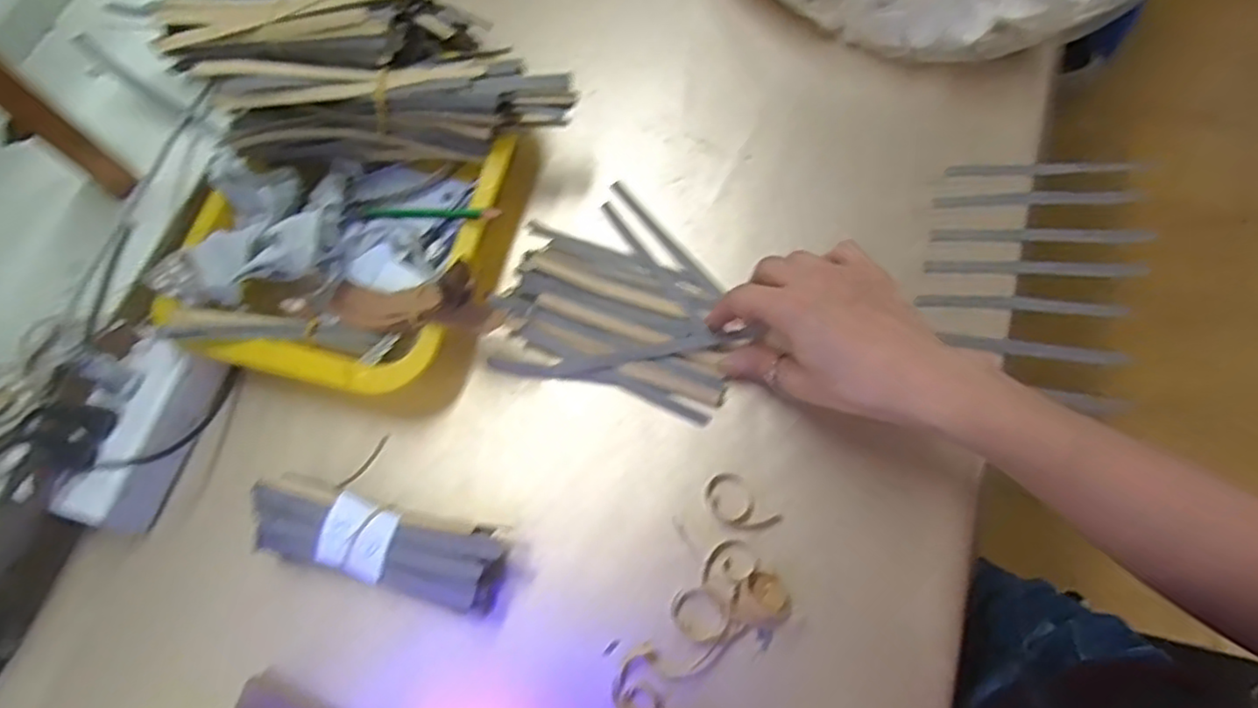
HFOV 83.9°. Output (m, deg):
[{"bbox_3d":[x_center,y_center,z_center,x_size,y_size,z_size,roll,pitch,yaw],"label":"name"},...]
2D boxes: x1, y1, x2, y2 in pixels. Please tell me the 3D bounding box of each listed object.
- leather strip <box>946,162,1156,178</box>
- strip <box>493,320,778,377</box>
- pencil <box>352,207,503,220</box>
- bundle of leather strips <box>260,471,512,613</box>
[{"bbox_3d":[0.286,-0.126,0.476,0.128,0.011,0.012,1,69,6],"label":"leather strip"},{"bbox_3d":[-0.007,0.002,0.455,0.166,0.009,0.019,-8,80,8],"label":"strip"},{"bbox_3d":[-0.139,-0.095,0.469,0.131,0.010,0.010,7,70,30],"label":"pencil"},{"bbox_3d":[-0.147,0.107,0.405,0.156,0.038,0.049,12,72,10],"label":"bundle of leather strips"}]

